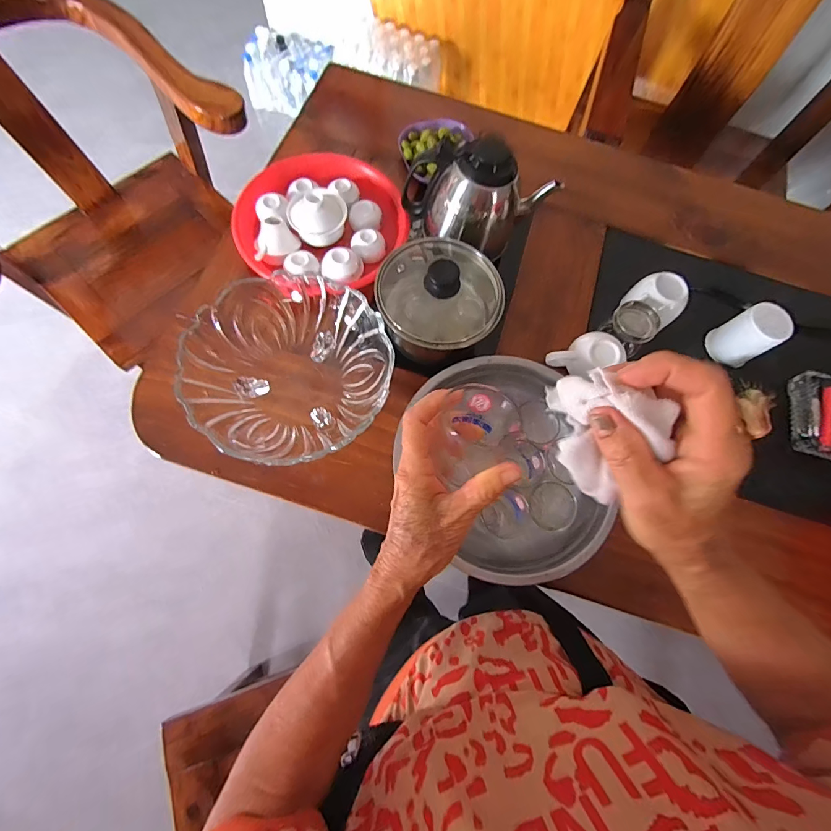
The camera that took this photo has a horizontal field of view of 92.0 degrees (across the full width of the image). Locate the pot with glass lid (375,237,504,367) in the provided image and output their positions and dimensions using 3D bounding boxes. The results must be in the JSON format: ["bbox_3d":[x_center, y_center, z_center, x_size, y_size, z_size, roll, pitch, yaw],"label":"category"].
[{"bbox_3d":[0.030,-0.155,0.532,0.152,0.123,0.161,1,72,-4],"label":"pot with glass lid"}]

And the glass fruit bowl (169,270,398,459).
[{"bbox_3d":[-0.149,-0.052,0.491,0.233,0.086,0.225,1,72,-4],"label":"glass fruit bowl"}]

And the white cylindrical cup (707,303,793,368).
[{"bbox_3d":[0.492,-0.119,0.594,0.057,0.082,0.065,-33,77,-14],"label":"white cylindrical cup"}]

